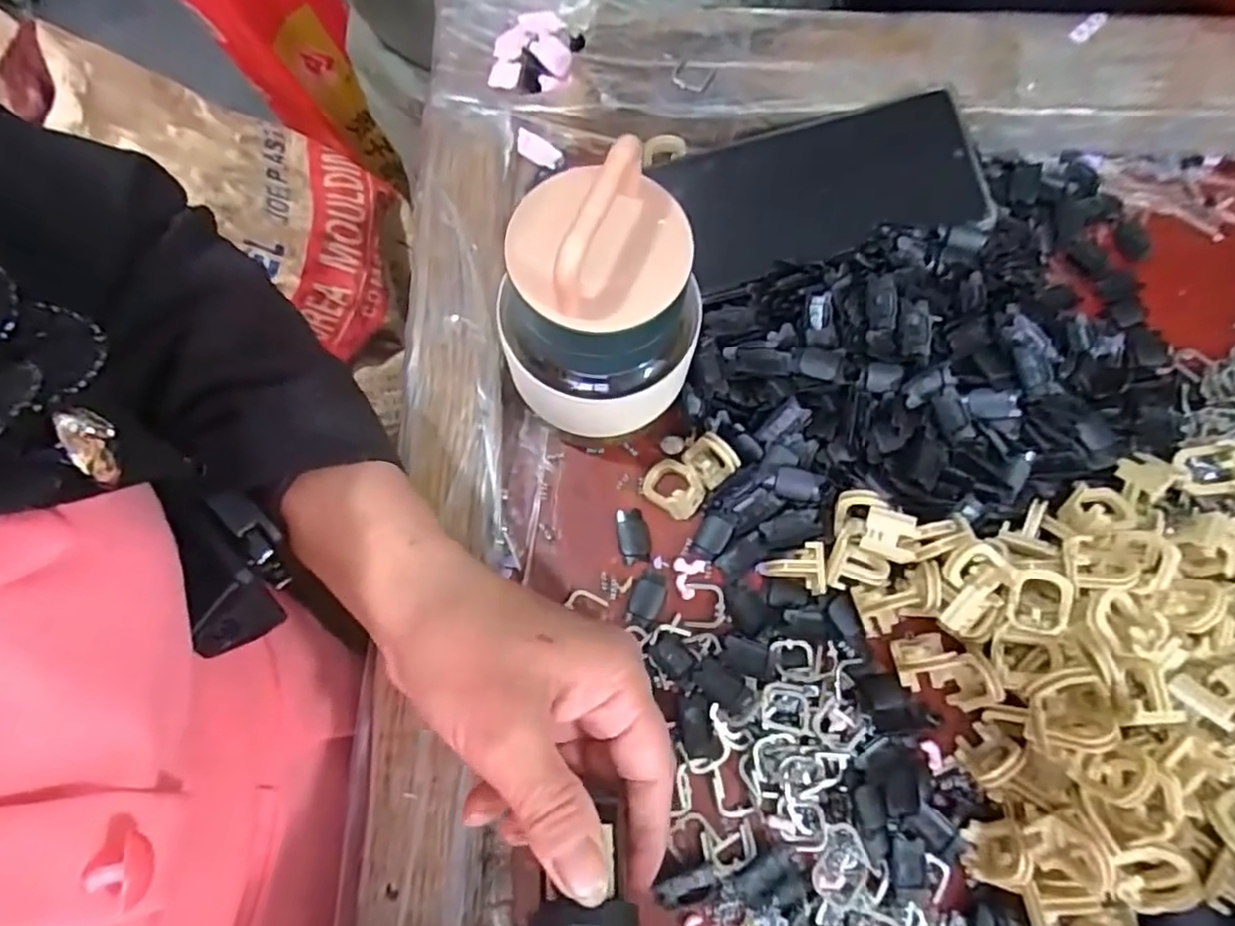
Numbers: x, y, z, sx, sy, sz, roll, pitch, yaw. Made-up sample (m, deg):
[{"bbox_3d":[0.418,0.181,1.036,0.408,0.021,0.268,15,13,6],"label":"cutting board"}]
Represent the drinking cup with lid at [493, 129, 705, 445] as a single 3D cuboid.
[{"bbox_3d":[-0.008,-0.051,0.240,0.071,0.115,0.058,-8,73,-3],"label":"drinking cup with lid"}]

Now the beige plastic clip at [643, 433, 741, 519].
[{"bbox_3d":[0.031,0.005,0.291,0.027,0.021,0.036,43,77,12],"label":"beige plastic clip"}]

